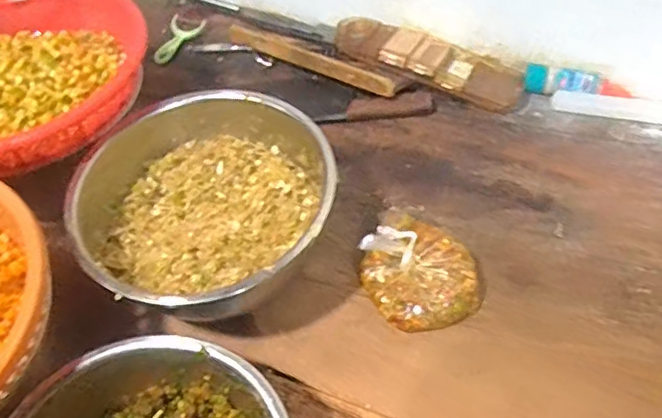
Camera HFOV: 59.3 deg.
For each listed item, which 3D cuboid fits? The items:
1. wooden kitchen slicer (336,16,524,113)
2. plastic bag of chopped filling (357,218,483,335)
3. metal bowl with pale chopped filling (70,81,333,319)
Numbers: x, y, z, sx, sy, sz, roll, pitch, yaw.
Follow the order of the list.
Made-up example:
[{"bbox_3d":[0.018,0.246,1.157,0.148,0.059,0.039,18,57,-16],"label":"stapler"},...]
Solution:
[{"bbox_3d":[0.142,-0.222,0.863,0.283,0.028,0.108,24,48,12],"label":"wooden kitchen slicer"},{"bbox_3d":[0.095,0.070,0.639,0.113,0.061,0.126,-27,54,-18],"label":"plastic bag of chopped filling"},{"bbox_3d":[-0.135,0.004,0.654,0.261,0.129,0.266,-1,50,2],"label":"metal bowl with pale chopped filling"}]

